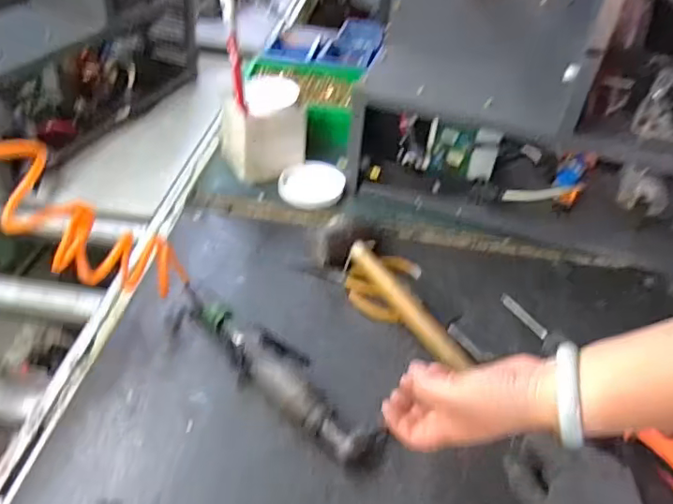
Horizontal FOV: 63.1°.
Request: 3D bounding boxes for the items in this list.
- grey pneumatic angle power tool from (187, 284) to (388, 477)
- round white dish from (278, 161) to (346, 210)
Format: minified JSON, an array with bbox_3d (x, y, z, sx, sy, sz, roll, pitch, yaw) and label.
[{"bbox_3d":[-0.063,0.119,0.603,0.292,0.037,0.085,33,49,27],"label":"grey pneumatic angle power tool"},{"bbox_3d":[-0.037,-0.105,0.849,0.098,0.020,0.100,3,42,-3],"label":"round white dish"}]

